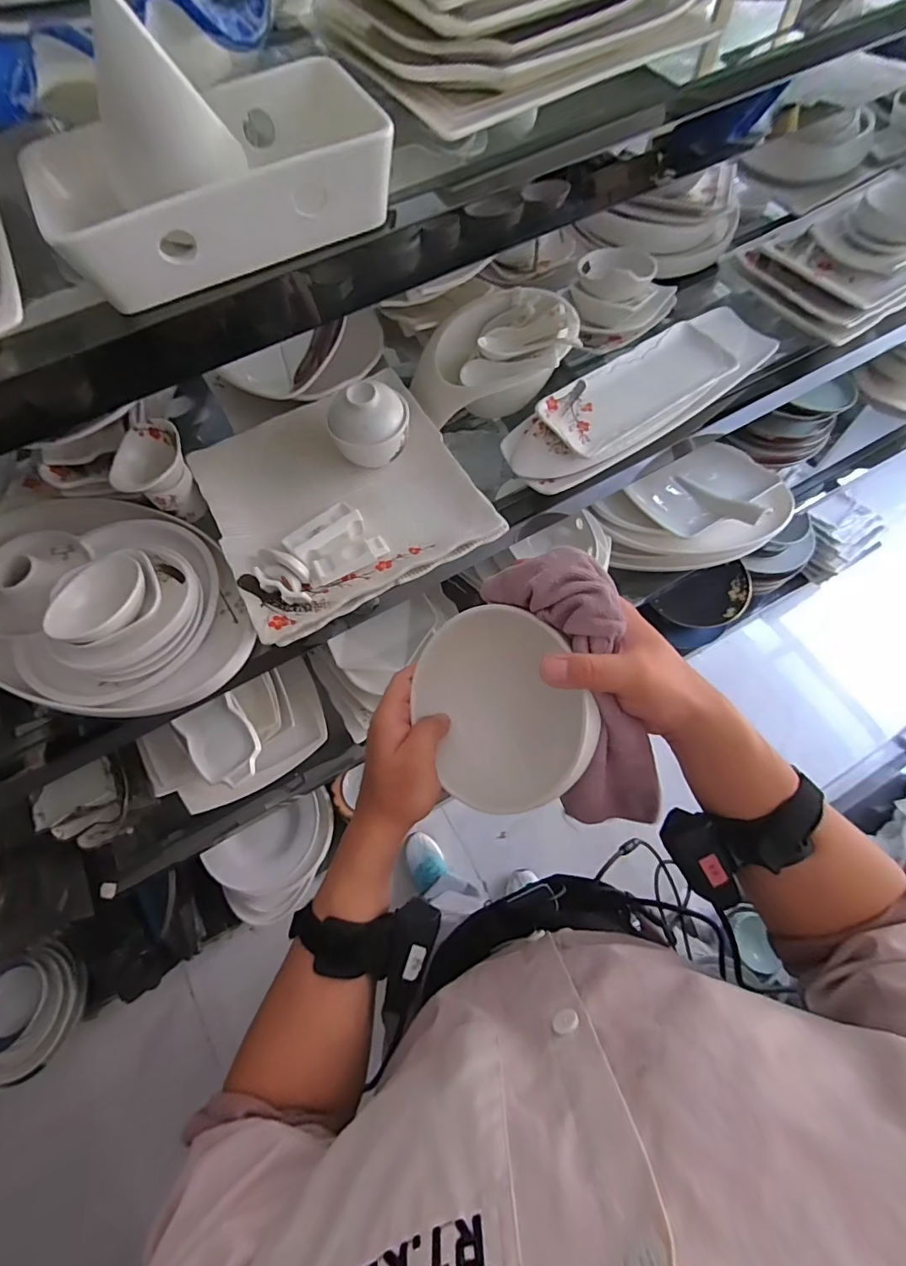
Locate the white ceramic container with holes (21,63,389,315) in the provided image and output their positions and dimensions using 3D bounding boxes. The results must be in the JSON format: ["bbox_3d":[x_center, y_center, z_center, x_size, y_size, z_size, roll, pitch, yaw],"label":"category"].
[{"bbox_3d":[-0.168,-0.340,0.367,0.251,0.060,0.128,-26,69,-8],"label":"white ceramic container with holes"}]

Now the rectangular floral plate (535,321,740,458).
[{"bbox_3d":[0.270,-0.355,0.711,0.309,0.031,0.113,-35,71,-12],"label":"rectangular floral plate"}]

